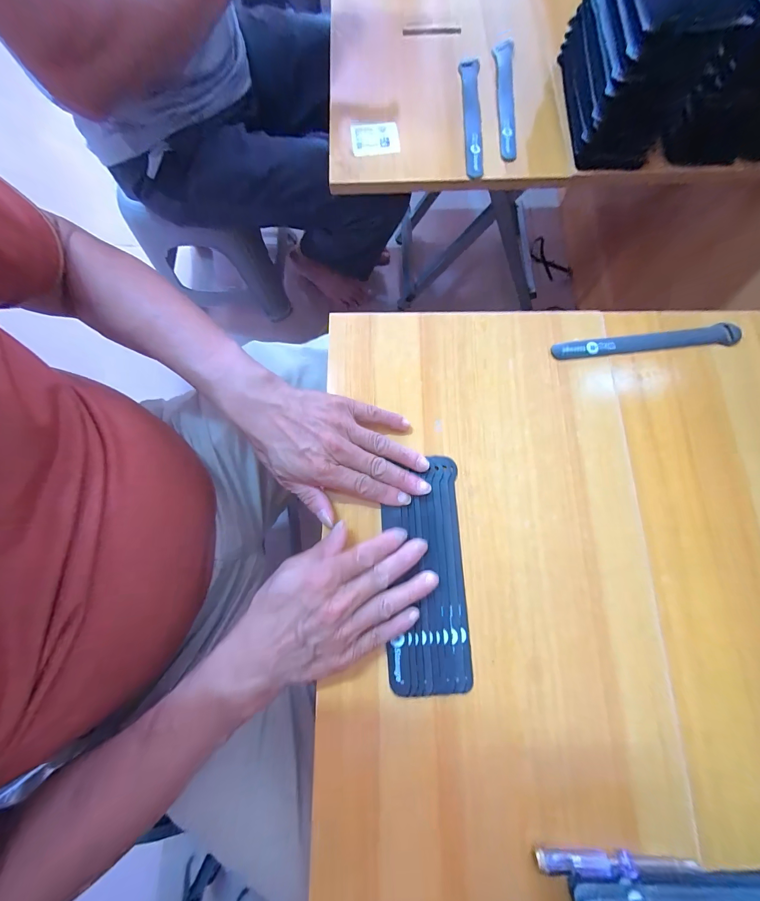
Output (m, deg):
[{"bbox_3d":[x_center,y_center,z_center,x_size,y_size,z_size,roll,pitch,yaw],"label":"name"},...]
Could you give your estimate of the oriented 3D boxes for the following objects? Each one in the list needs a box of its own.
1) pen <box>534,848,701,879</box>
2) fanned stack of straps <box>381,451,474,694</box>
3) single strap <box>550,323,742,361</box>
[{"bbox_3d":[0.172,0.301,0.241,0.114,0.011,0.011,2,77,2],"label":"pen"},{"bbox_3d":[0.041,0.107,0.302,0.077,0.015,0.200,2,76,2],"label":"fanned stack of straps"},{"bbox_3d":[0.279,-0.113,0.351,0.191,0.008,0.021,-5,77,0],"label":"single strap"}]

